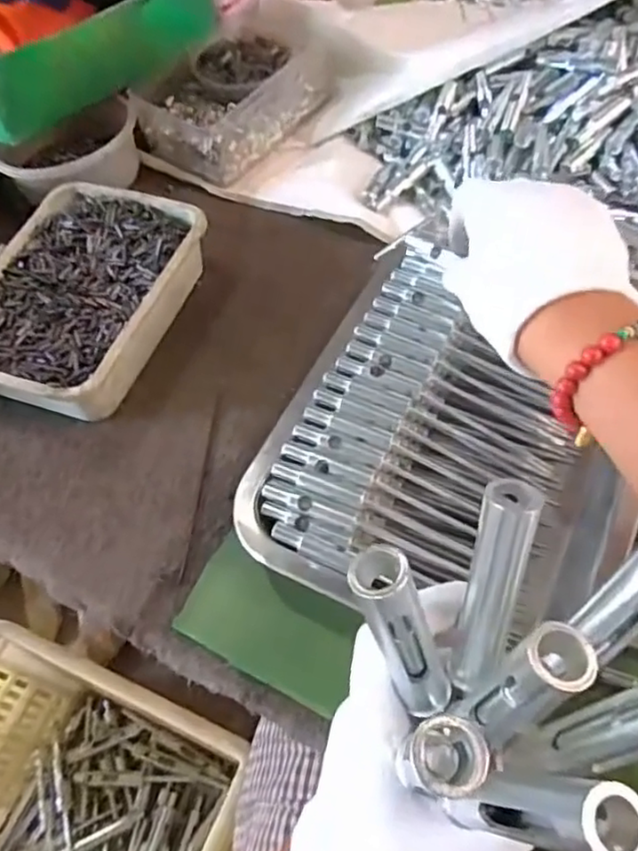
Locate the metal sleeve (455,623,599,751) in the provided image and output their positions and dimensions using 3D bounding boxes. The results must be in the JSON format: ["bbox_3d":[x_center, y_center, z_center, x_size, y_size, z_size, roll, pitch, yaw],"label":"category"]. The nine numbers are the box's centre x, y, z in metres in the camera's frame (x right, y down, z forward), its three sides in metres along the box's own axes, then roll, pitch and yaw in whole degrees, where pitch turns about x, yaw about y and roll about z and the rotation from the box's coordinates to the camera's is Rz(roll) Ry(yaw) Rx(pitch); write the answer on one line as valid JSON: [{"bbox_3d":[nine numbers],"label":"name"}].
[{"bbox_3d":[0.063,0.083,0.201,0.019,0.081,0.018,-3,56,-4],"label":"metal sleeve"}]

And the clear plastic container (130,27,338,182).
[{"bbox_3d":[-0.077,-0.282,0.556,0.114,0.049,0.143,35,67,23],"label":"clear plastic container"}]

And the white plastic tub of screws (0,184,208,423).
[{"bbox_3d":[-0.165,-0.090,0.453,0.128,0.039,0.184,18,61,15],"label":"white plastic tub of screws"}]

